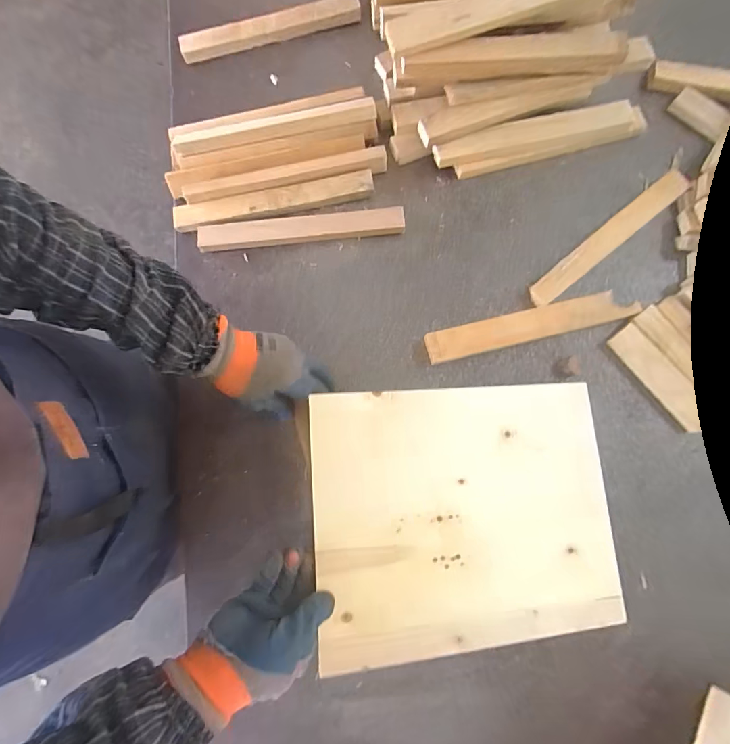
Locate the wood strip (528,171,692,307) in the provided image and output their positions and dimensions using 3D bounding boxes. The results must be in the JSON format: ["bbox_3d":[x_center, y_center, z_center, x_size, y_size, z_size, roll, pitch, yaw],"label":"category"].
[{"bbox_3d":[0.343,-0.189,0.571,0.295,0.021,0.035,-39,81,-7],"label":"wood strip"}]

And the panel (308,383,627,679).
[{"bbox_3d":[0.121,0.162,0.473,0.353,0.008,0.283,-2,79,-11],"label":"panel"}]

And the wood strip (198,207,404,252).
[{"bbox_3d":[-0.090,-0.200,0.570,0.285,0.022,0.034,-4,79,0],"label":"wood strip"}]

